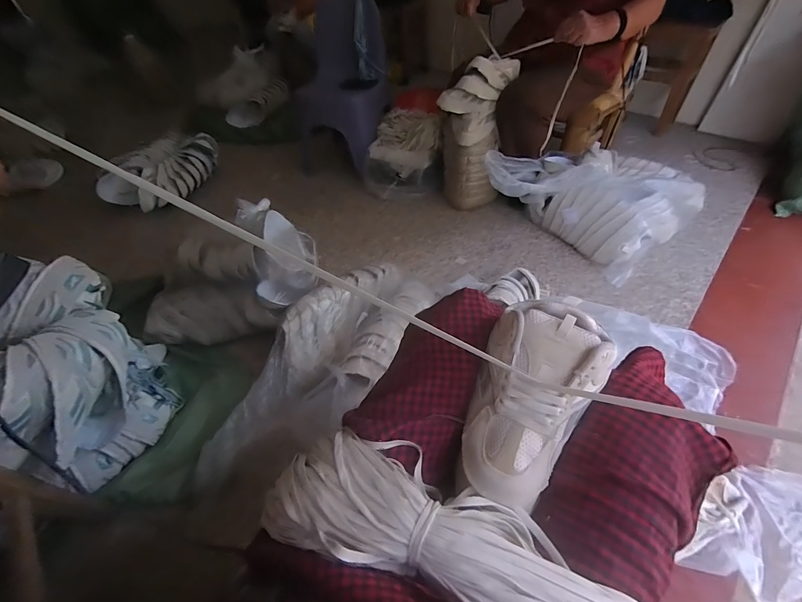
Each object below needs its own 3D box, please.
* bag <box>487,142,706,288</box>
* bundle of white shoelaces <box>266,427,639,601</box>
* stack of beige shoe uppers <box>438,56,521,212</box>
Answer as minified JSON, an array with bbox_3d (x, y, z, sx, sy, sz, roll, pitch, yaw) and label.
[{"bbox_3d":[0.642,-0.350,1.187,0.580,0.234,0.453,30,57,27],"label":"bag"},{"bbox_3d":[0.047,0.224,0.303,0.354,0.054,0.123,20,53,21],"label":"bundle of white shoelaces"},{"bbox_3d":[0.249,-0.532,1.217,0.225,0.471,0.221,7,50,10],"label":"stack of beige shoe uppers"}]

